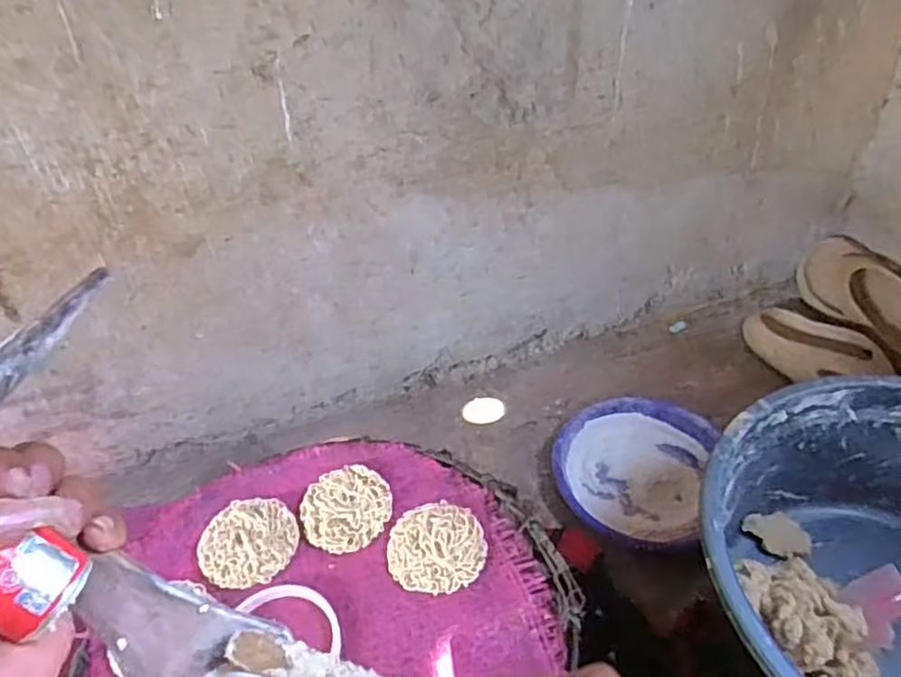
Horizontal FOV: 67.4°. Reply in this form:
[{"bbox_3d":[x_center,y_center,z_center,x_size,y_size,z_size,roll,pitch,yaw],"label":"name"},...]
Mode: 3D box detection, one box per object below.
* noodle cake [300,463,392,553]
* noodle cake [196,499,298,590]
[{"bbox_3d":[-0.087,0.141,0.564,0.072,0.011,0.074,-2,42,1],"label":"noodle cake"},{"bbox_3d":[-0.162,0.161,0.543,0.076,0.005,0.072,-10,42,-8],"label":"noodle cake"}]

